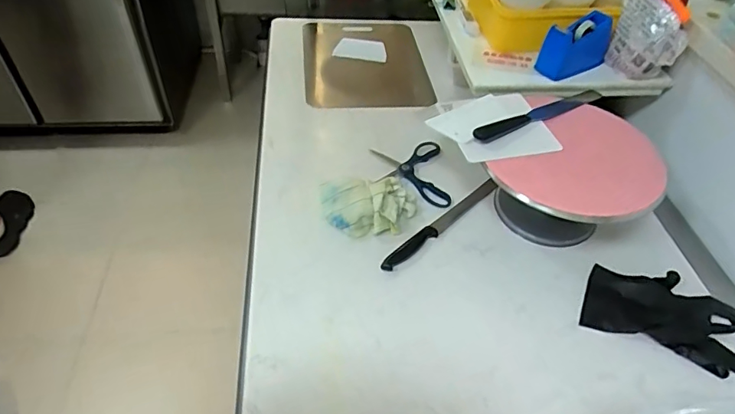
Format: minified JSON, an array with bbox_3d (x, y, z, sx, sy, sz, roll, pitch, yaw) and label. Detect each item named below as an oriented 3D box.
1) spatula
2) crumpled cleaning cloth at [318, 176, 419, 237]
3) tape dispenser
[{"bbox_3d":[0.309,-0.168,0.867,0.318,0.022,0.037,-22,51,-24],"label":"spatula"},{"bbox_3d":[0.005,-0.002,0.867,0.166,0.047,0.116,-5,47,-9],"label":"crumpled cleaning cloth"},{"bbox_3d":[0.402,-0.307,0.938,0.141,0.095,0.055,-22,51,-23],"label":"tape dispenser"}]

